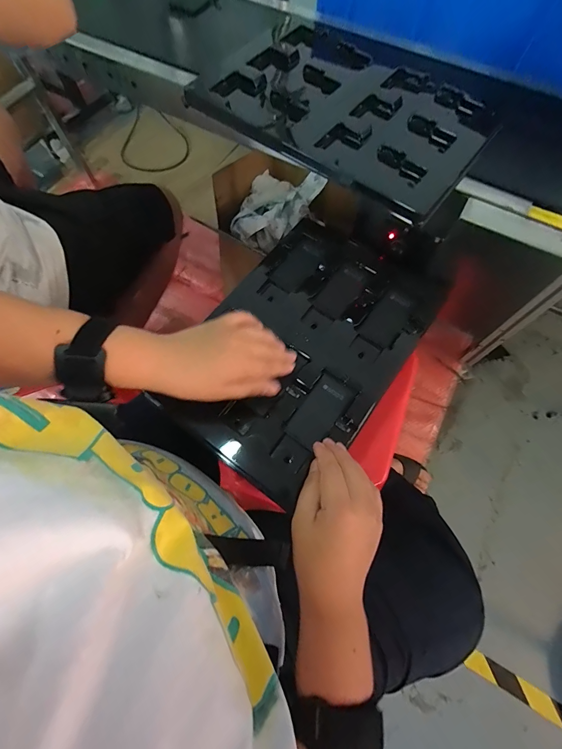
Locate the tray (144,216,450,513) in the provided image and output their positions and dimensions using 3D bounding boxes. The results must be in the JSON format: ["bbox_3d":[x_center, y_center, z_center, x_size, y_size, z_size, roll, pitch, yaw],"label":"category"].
[{"bbox_3d":[0.031,-0.041,0.417,0.223,0.018,0.336,34,72,13],"label":"tray"}]

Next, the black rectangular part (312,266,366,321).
[{"bbox_3d":[0.078,-0.108,0.446,0.042,0.005,0.079,38,72,13],"label":"black rectangular part"}]

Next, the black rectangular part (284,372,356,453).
[{"bbox_3d":[0.044,0.042,0.384,0.044,0.005,0.087,37,71,14],"label":"black rectangular part"}]

